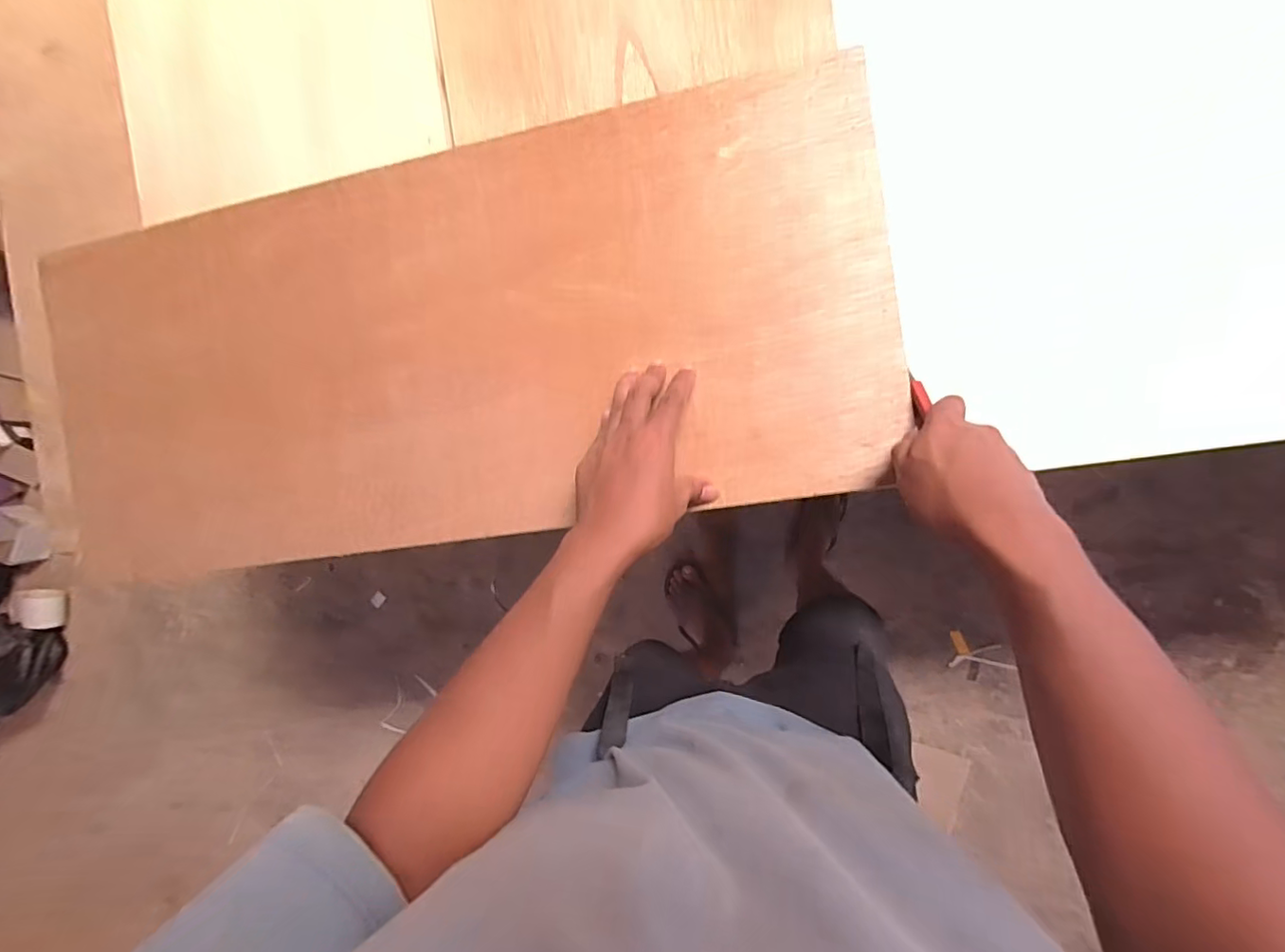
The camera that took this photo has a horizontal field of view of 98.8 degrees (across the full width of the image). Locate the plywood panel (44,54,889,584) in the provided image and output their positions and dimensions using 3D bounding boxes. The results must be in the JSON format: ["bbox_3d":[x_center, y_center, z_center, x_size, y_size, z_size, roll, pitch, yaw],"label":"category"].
[{"bbox_3d":[-0.206,-0.110,0.520,0.819,0.023,0.344,-9,90,10],"label":"plywood panel"}]

